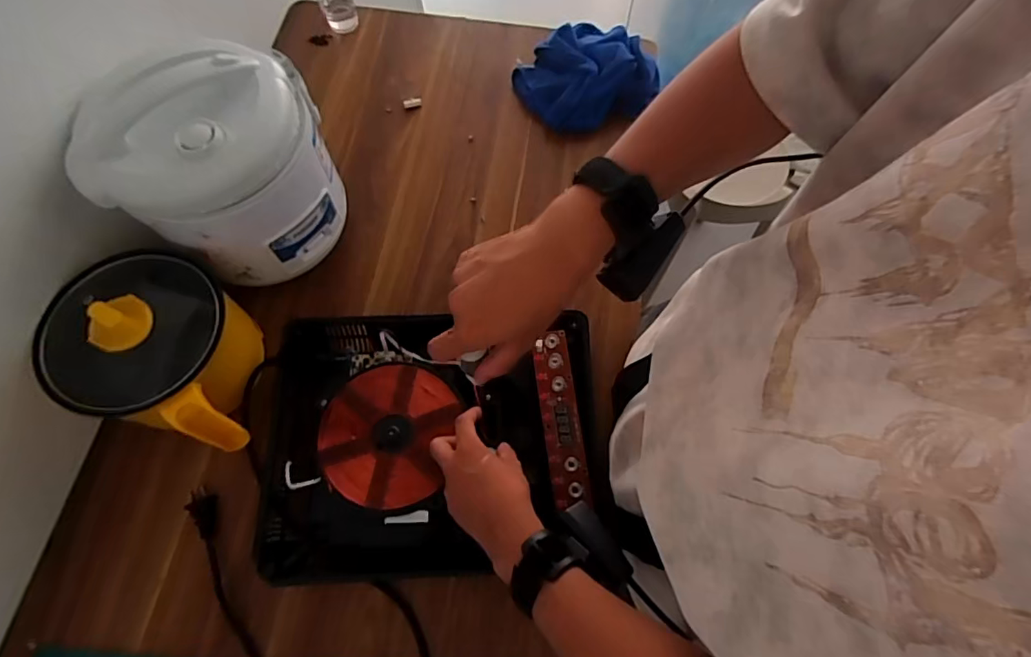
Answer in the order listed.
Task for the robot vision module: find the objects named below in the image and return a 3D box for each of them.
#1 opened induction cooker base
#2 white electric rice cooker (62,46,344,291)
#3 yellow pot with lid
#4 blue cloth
[{"bbox_3d":[-0.091,0.119,0.564,0.347,0.060,0.266,-2,68,-1],"label":"opened induction cooker base"},{"bbox_3d":[-0.319,-0.176,0.564,0.210,0.185,0.182,-13,68,-5],"label":"white electric rice cooker"},{"bbox_3d":[-0.364,0.019,0.543,0.193,0.145,0.169,19,69,8],"label":"yellow pot with lid"},{"bbox_3d":[0.103,-0.372,0.758,0.187,0.057,0.164,-21,69,-8],"label":"blue cloth"}]

